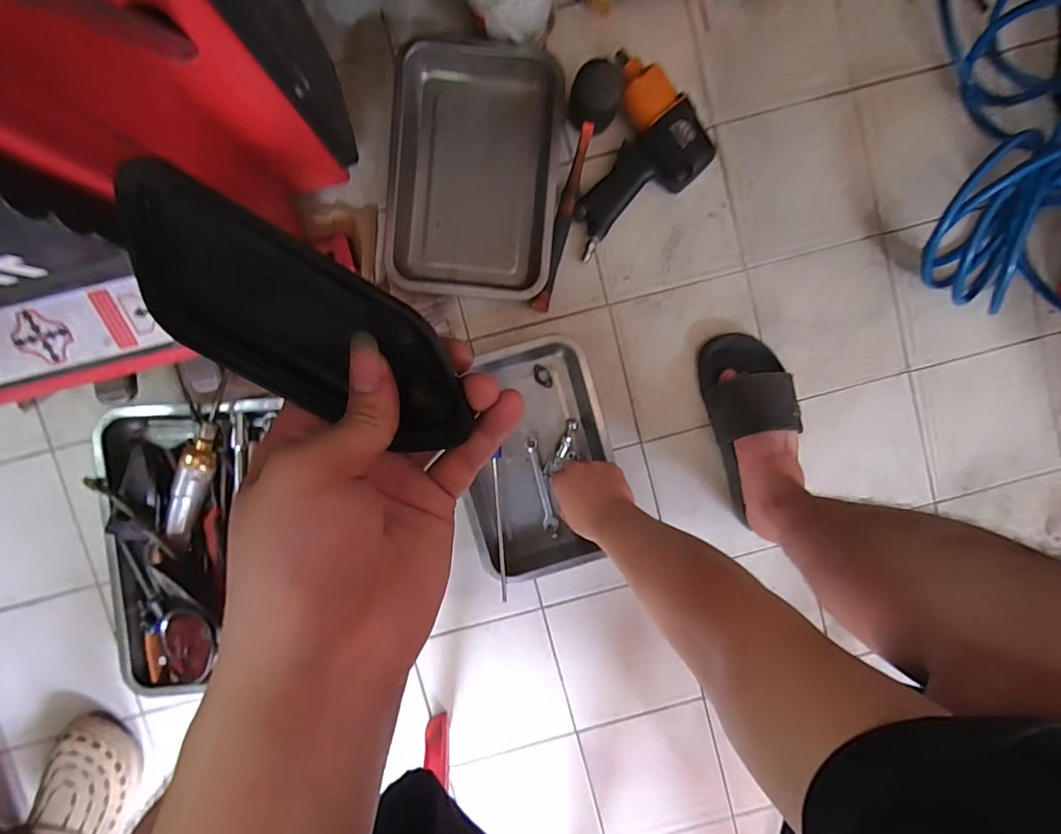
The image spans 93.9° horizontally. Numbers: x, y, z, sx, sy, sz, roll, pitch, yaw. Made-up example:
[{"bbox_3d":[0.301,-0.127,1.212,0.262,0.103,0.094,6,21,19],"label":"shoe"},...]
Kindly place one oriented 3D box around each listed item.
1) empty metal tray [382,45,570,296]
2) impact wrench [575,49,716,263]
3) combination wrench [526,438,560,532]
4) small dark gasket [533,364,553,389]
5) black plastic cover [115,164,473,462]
[{"bbox_3d":[-0.072,-0.317,0.653,0.212,0.044,0.314,5,94,-2],"label":"empty metal tray"},{"bbox_3d":[0.153,-0.325,0.648,0.144,0.069,0.244,15,94,-3],"label":"impact wrench"},{"bbox_3d":[0.015,0.094,0.704,0.020,0.004,0.135,-14,95,-1],"label":"combination wrench"},{"bbox_3d":[0.017,-0.057,0.694,0.021,0.004,0.037,-22,95,0],"label":"small dark gasket"},{"bbox_3d":[-0.082,-0.032,0.183,0.133,0.010,0.057,32,116,-11],"label":"black plastic cover"}]

